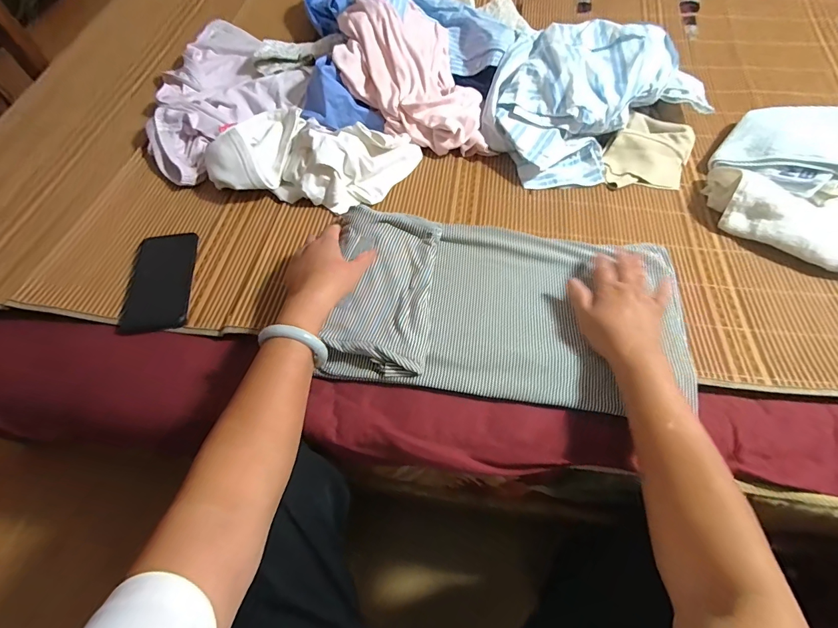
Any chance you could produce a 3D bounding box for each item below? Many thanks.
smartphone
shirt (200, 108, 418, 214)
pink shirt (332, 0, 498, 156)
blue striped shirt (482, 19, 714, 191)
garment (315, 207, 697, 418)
[{"bbox_3d":[-0.358,-0.045,0.571,0.088,0.012,0.159,-9,59,-3],"label":"smartphone"},{"bbox_3d":[-0.166,-0.248,0.650,0.314,0.076,0.137,1,59,2],"label":"shirt"},{"bbox_3d":[-0.020,-0.399,0.705,0.214,0.146,0.293,-17,60,-8],"label":"pink shirt"},{"bbox_3d":[0.265,-0.373,0.697,0.331,0.117,0.289,-36,64,-18],"label":"blue striped shirt"},{"bbox_3d":[0.110,-0.015,0.528,0.427,0.043,0.247,7,60,6],"label":"garment"}]

